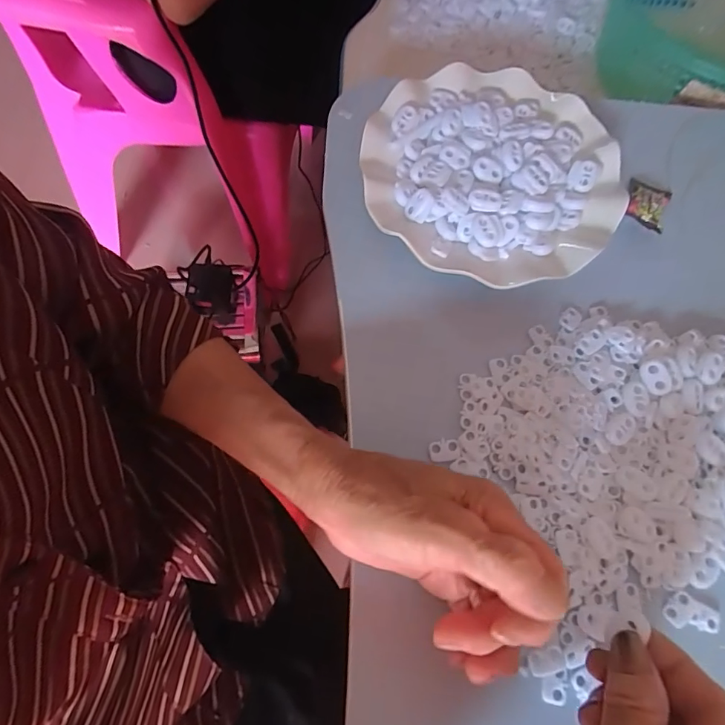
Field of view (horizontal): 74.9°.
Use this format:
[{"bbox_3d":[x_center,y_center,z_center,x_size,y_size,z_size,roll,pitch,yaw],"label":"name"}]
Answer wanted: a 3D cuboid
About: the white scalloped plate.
[{"bbox_3d":[0.088,-0.130,0.326,0.170,0.030,0.170,1,67,-3],"label":"white scalloped plate"}]

